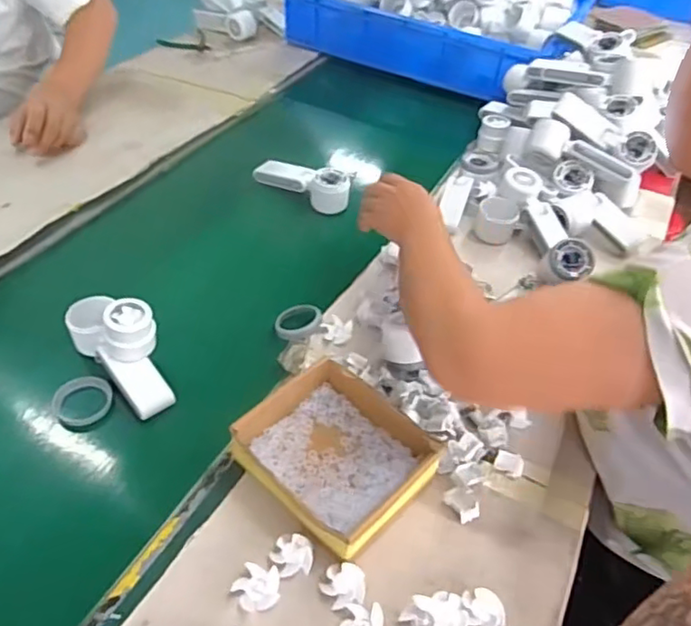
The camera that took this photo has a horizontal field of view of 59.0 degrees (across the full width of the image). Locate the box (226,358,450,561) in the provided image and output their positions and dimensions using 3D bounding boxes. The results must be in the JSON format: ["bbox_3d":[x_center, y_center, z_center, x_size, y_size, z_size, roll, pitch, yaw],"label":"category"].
[{"bbox_3d":[-0.009,0.139,0.601,0.166,0.048,0.145,33,51,27],"label":"box"}]

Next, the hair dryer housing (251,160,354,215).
[{"bbox_3d":[-0.068,-0.217,0.989,0.174,0.043,0.058,28,49,23],"label":"hair dryer housing"}]

